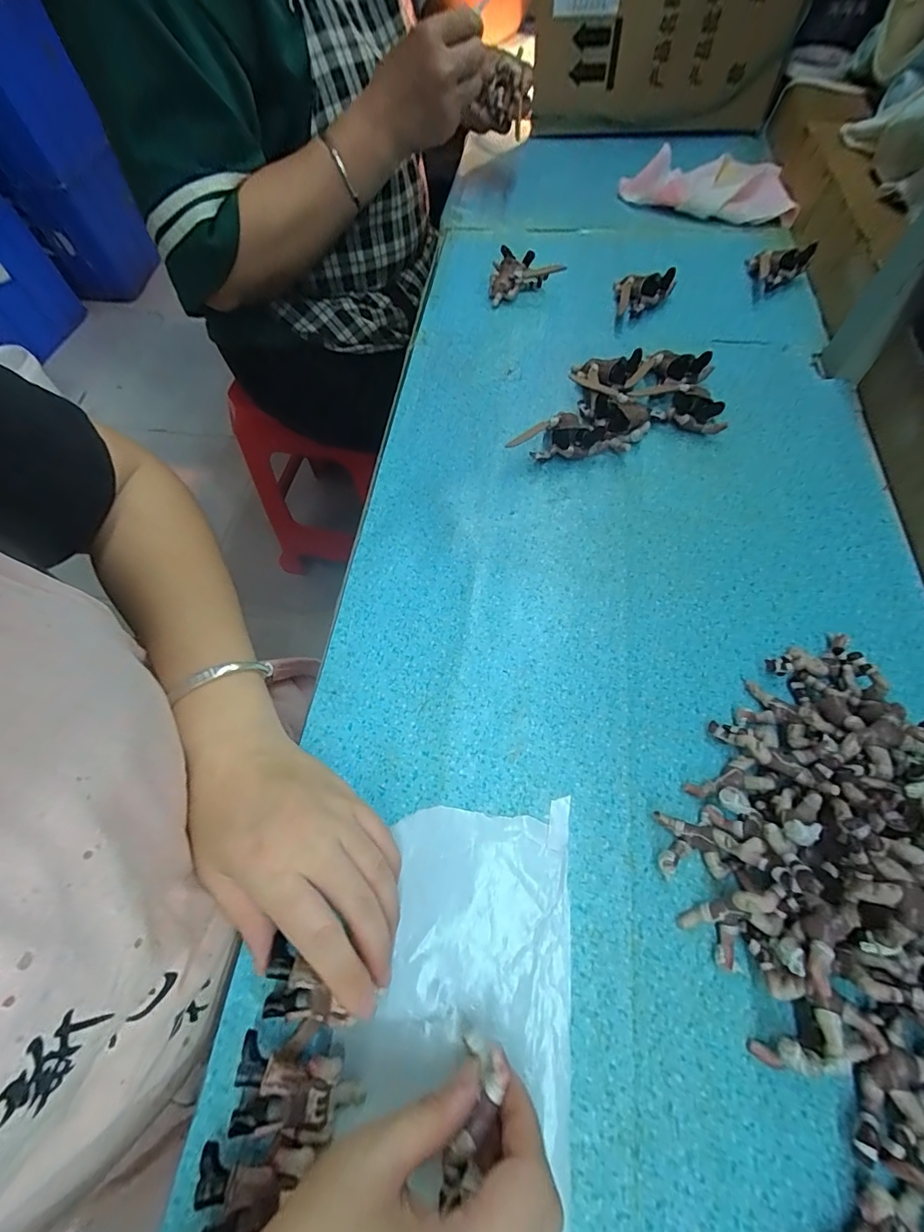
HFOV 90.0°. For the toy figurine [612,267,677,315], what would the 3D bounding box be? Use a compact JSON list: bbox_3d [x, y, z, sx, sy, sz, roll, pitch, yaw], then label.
[{"bbox_3d":[0.186,-0.332,0.473,0.054,0.027,0.034,5,64,5],"label":"toy figurine"}]

